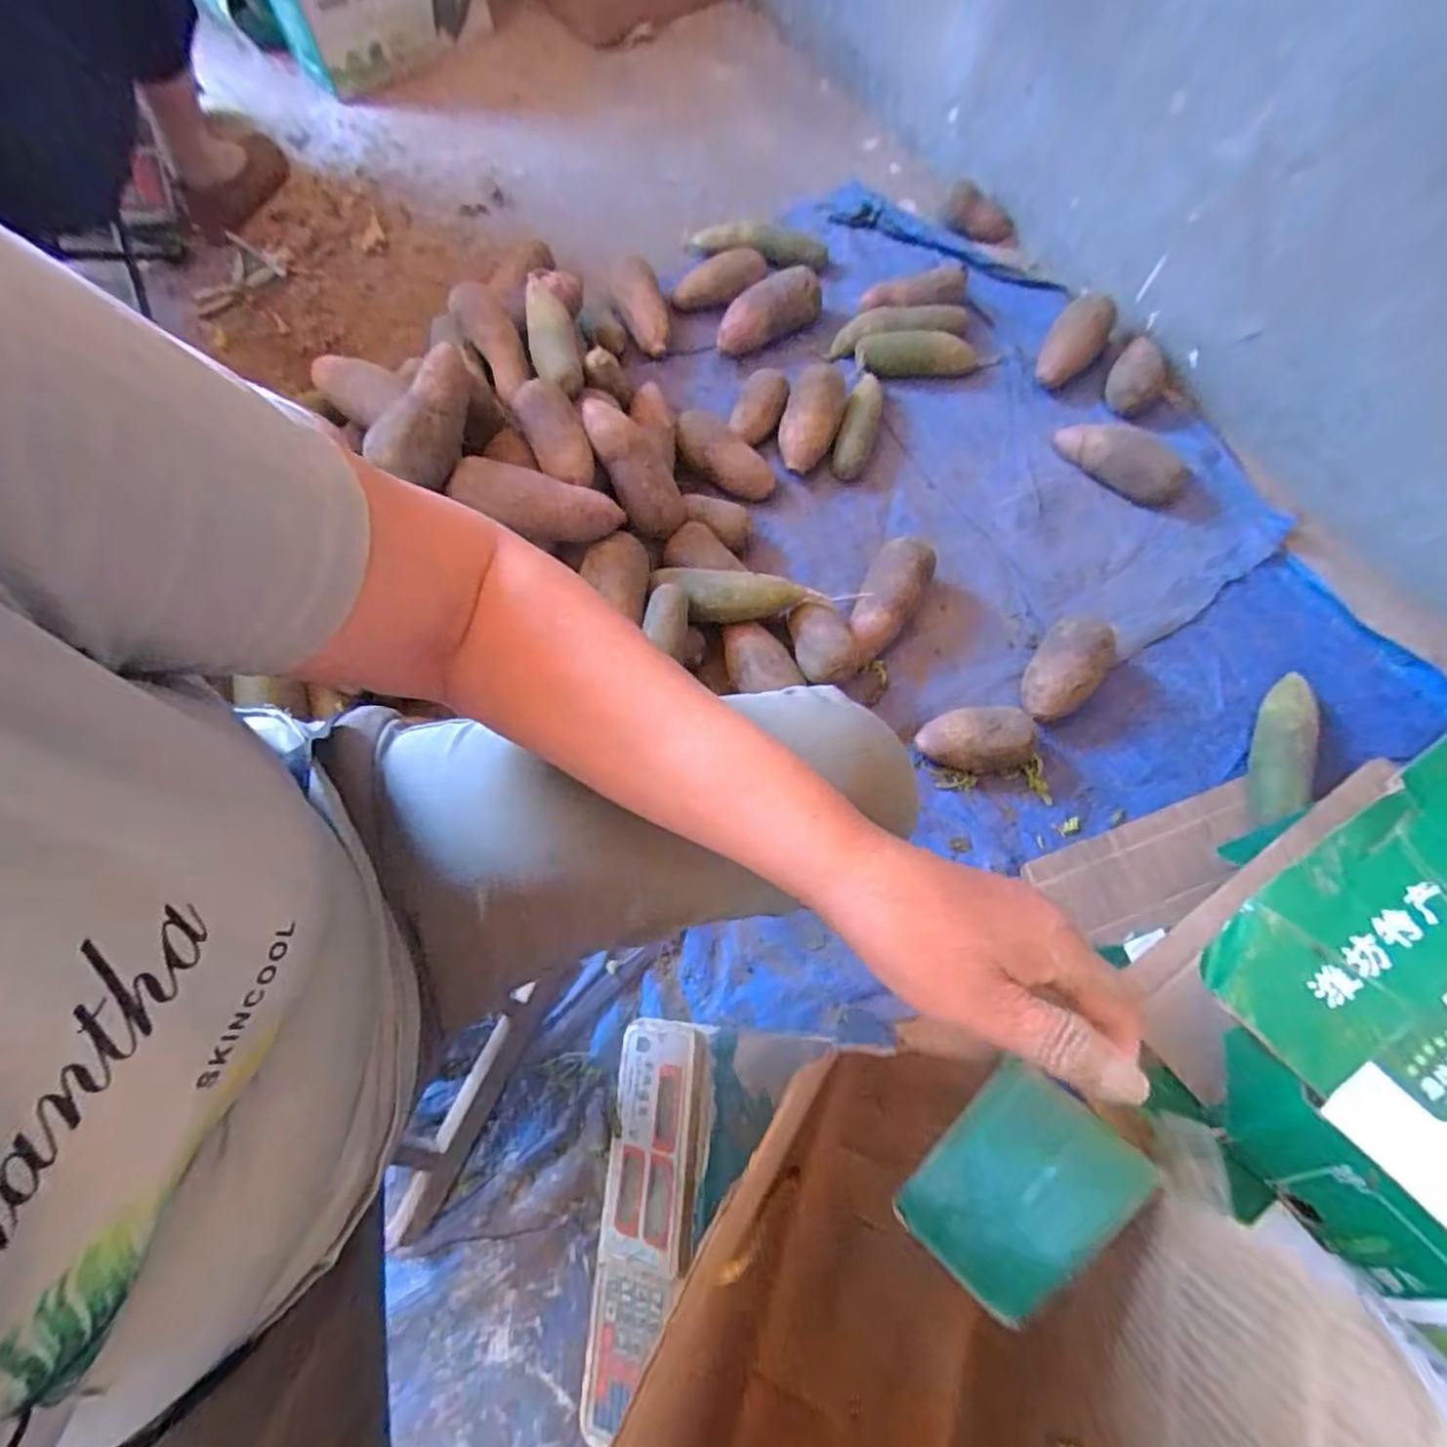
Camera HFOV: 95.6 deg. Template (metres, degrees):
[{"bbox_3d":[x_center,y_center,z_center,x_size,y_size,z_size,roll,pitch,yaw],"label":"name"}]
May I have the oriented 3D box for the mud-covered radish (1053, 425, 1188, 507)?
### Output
[{"bbox_3d":[0.545,-0.360,0.907,0.180,0.068,0.060,37,72,11],"label":"mud-covered radish"}]

